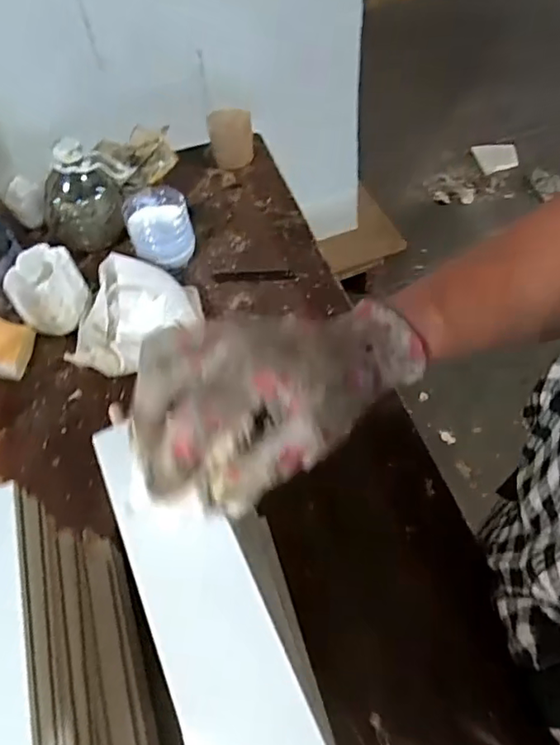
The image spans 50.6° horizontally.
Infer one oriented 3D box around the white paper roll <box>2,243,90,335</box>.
[{"bbox_3d":[-0.254,-0.092,0.657,0.066,0.079,0.066,-3,54,4],"label":"white paper roll"}]

